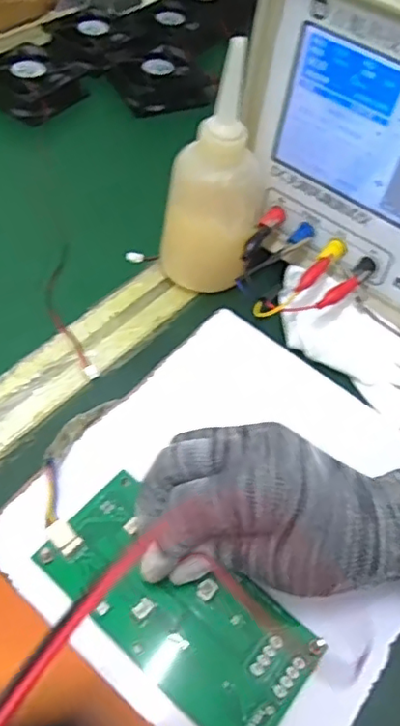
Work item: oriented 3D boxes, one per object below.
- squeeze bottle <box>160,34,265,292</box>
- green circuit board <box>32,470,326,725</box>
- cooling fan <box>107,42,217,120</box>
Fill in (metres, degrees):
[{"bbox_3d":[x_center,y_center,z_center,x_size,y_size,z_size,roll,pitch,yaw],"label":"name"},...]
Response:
[{"bbox_3d":[0.009,-0.126,0.389,0.065,0.136,0.067,7,52,3],"label":"squeeze bottle"},{"bbox_3d":[-0.012,0.115,0.284,0.133,0.008,0.065,34,58,15],"label":"green circuit board"},{"bbox_3d":[-0.037,-0.283,0.590,0.087,0.030,0.087,-16,54,-15],"label":"cooling fan"}]

